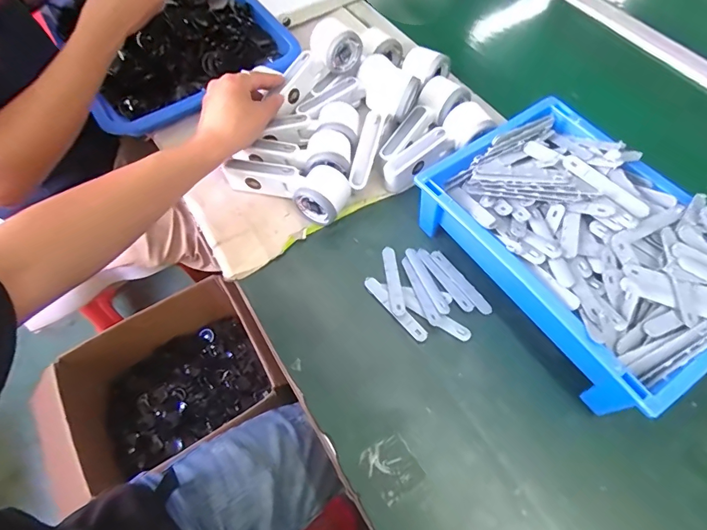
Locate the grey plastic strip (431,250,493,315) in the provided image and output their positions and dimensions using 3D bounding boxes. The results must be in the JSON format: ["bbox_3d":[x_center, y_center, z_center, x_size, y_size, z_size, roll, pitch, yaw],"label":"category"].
[{"bbox_3d":[0.126,0.019,0.489,0.017,0.004,0.096,-32,64,-14],"label":"grey plastic strip"}]

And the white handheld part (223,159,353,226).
[{"bbox_3d":[-0.086,-0.109,0.542,0.165,0.051,0.067,21,64,14],"label":"white handheld part"}]

